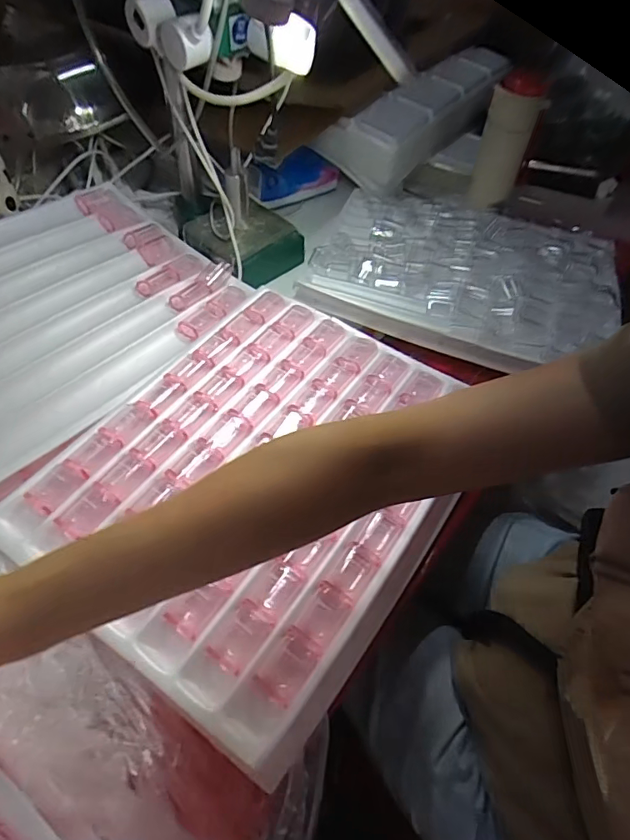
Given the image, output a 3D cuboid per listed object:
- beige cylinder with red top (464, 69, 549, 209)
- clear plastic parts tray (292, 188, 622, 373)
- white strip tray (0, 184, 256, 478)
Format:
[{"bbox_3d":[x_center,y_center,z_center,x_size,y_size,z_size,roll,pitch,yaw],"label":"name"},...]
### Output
[{"bbox_3d":[0.268,-0.395,0.713,0.072,0.157,0.051,15,54,5],"label":"beige cylinder with red top"},{"bbox_3d":[0.203,-0.208,0.677,0.382,0.038,0.302,18,55,7],"label":"clear plastic parts tray"},{"bbox_3d":[-0.310,-0.131,0.576,0.311,0.025,0.391,41,59,12],"label":"white strip tray"}]

